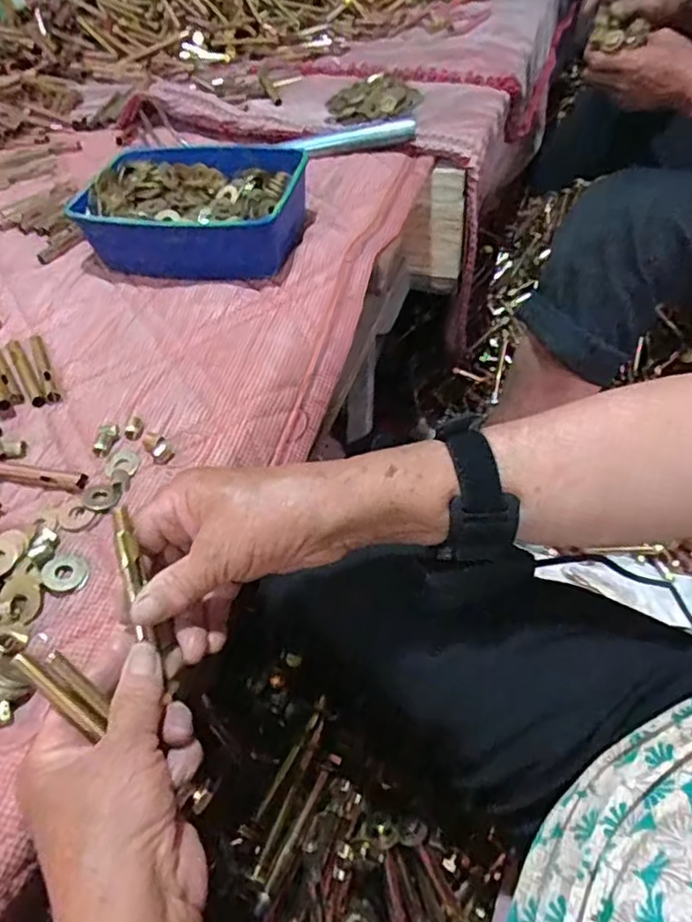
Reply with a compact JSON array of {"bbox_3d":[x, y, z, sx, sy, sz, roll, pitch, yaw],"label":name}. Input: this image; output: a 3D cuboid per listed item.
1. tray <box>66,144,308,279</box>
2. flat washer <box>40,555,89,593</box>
[{"bbox_3d":[-0.140,-0.240,0.602,0.202,0.060,0.150,8,51,12],"label":"tray"},{"bbox_3d":[-0.173,0.069,0.387,0.026,0.004,0.026,9,52,-14],"label":"flat washer"}]

